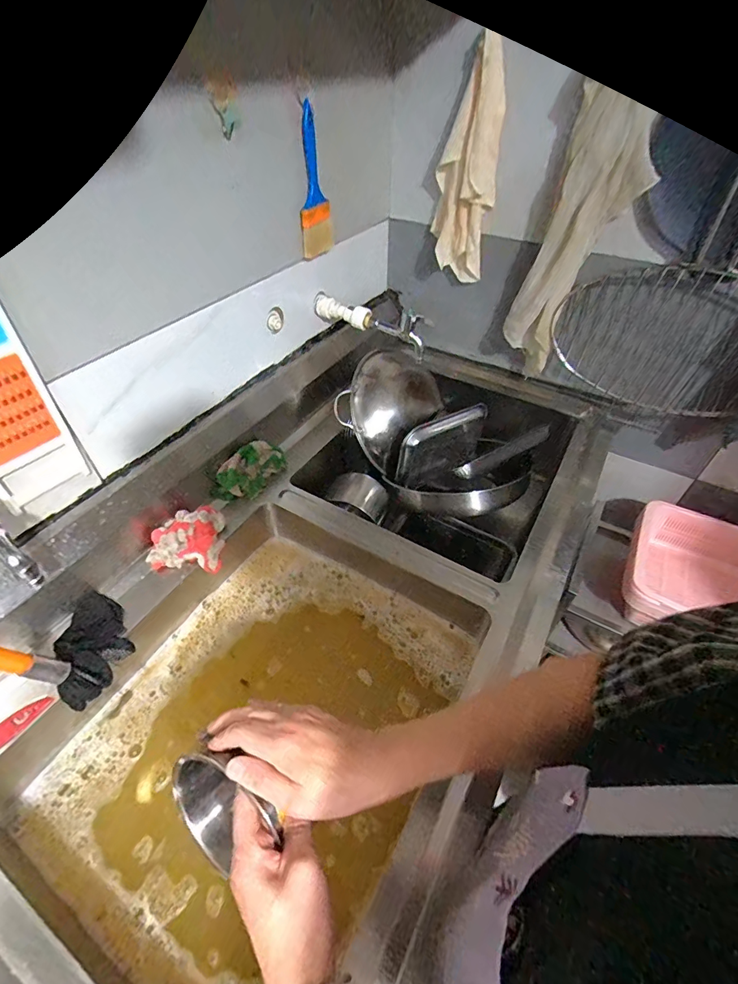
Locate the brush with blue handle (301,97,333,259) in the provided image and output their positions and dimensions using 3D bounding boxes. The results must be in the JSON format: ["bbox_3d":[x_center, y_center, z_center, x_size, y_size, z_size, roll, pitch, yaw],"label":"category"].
[{"bbox_3d":[-0.089,-0.510,0.718,0.014,0.204,0.066,29,57,21],"label":"brush with blue handle"}]

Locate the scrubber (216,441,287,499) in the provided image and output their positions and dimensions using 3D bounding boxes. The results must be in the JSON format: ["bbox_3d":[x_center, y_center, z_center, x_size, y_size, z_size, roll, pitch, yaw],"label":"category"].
[{"bbox_3d":[-0.203,-0.043,0.752,0.054,0.063,0.134,22,50,19],"label":"scrubber"}]

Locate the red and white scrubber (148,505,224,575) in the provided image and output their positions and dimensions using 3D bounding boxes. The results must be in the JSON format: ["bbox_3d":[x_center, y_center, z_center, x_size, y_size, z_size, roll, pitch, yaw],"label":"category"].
[{"bbox_3d":[-0.278,0.070,0.660,0.097,0.071,0.096,0,46,-1],"label":"red and white scrubber"}]

